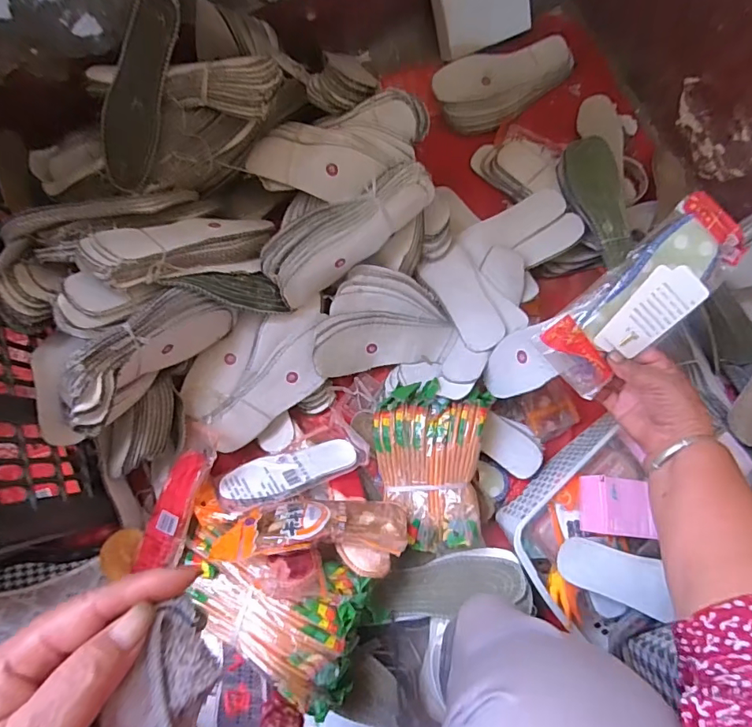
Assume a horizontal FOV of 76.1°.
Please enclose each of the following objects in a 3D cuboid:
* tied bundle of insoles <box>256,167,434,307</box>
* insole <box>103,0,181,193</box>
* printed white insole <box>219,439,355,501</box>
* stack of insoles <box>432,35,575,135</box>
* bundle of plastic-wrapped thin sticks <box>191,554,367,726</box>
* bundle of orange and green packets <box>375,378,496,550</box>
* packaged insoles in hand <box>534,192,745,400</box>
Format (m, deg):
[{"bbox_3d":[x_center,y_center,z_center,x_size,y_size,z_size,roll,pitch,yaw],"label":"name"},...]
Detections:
[{"bbox_3d":[-0.036,-0.171,0.617,0.227,0.084,0.075,-36,82,-7],"label":"tied bundle of insoles"},{"bbox_3d":[-0.291,-0.328,0.586,0.061,0.014,0.223,15,109,-17],"label":"insole"},{"bbox_3d":[-0.111,0.142,0.630,0.174,0.012,0.063,-13,41,-18],"label":"printed white insole"},{"bbox_3d":[0.205,-0.448,0.762,0.236,0.046,0.107,-29,81,-6],"label":"stack of insoles"},{"bbox_3d":[-0.117,0.273,0.527,0.215,0.042,0.144,21,80,3],"label":"bundle of plastic-wrapped thin sticks"},{"bbox_3d":[0.066,0.126,0.604,0.144,0.045,0.208,8,80,1],"label":"bundle of orange and green packets"},{"bbox_3d":[0.261,-0.065,0.467,0.211,0.043,0.083,-45,83,10],"label":"packaged insoles in hand"}]

